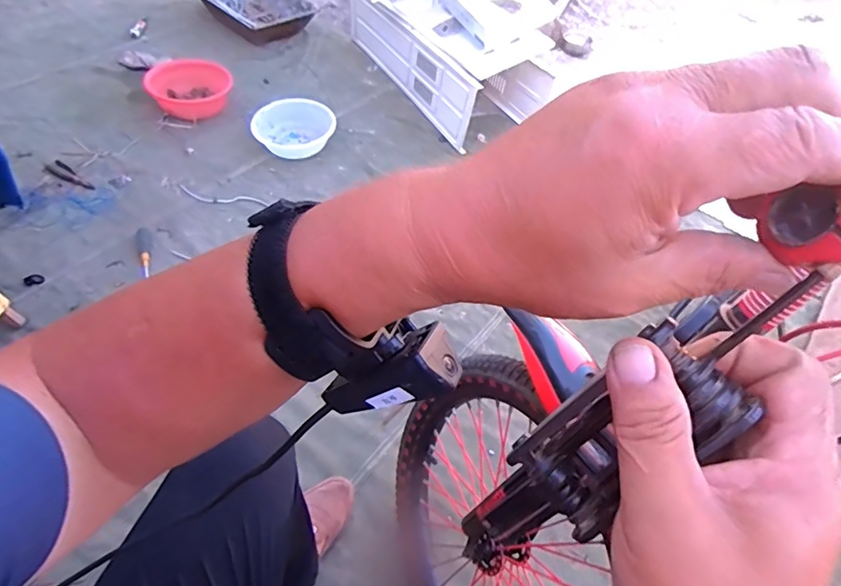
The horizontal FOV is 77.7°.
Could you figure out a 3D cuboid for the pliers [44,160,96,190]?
[{"bbox_3d":[-1.080,-0.363,1.615,0.218,0.025,0.047,26,52,15],"label":"pliers"}]

